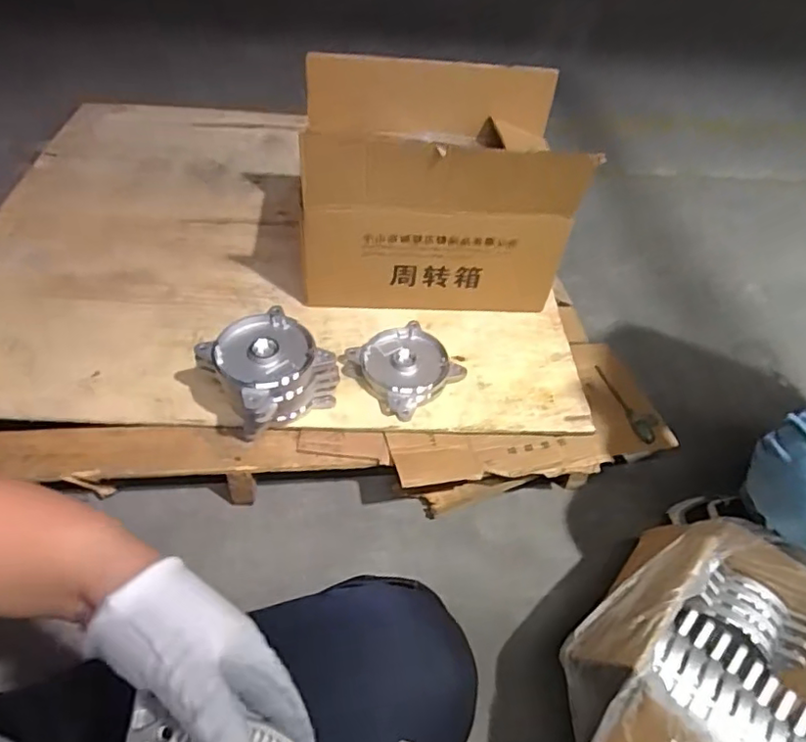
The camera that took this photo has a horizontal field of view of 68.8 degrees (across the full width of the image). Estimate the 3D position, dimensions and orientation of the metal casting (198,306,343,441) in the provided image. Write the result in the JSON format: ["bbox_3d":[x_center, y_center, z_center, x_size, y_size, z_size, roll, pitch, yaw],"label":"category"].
[{"bbox_3d":[-0.194,0.004,0.852,0.144,0.105,0.141,-34,59,-30],"label":"metal casting"}]

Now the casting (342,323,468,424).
[{"bbox_3d":[0.001,-0.007,0.914,0.138,0.039,0.148,-32,58,-29],"label":"casting"}]

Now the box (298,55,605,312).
[{"bbox_3d":[0.045,-0.295,0.979,0.401,0.311,0.258,0,48,-5],"label":"box"}]

